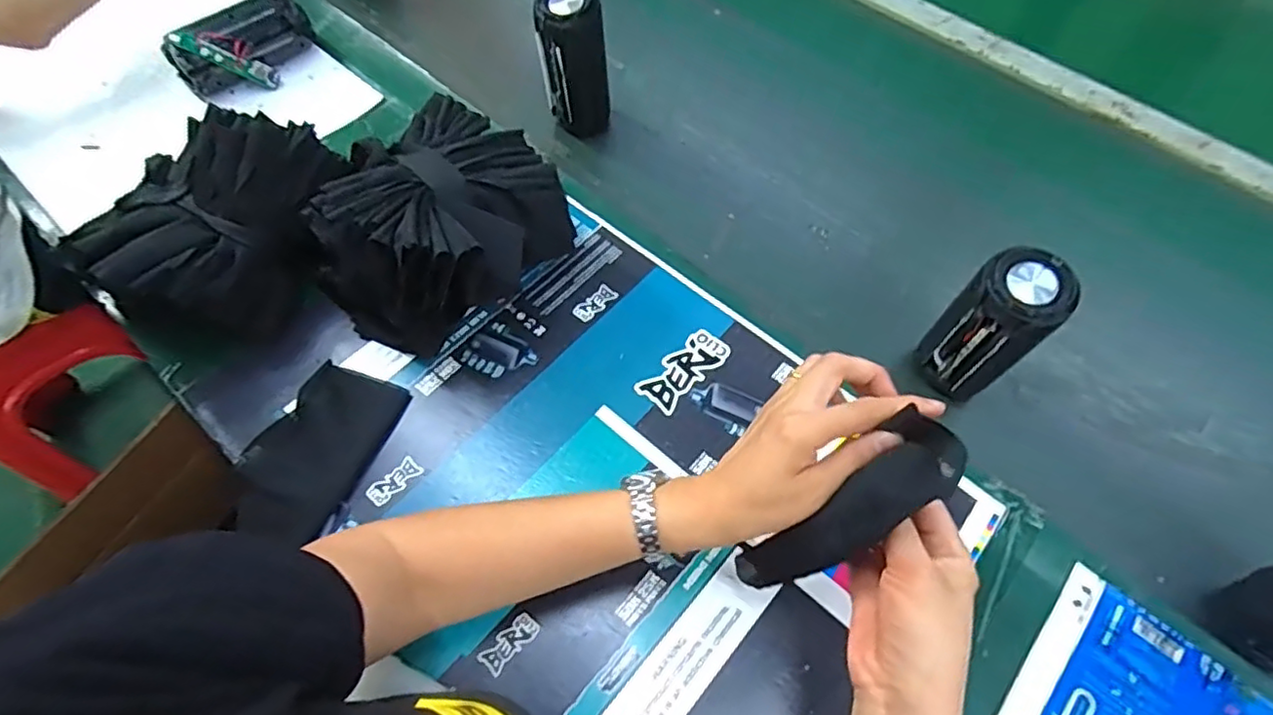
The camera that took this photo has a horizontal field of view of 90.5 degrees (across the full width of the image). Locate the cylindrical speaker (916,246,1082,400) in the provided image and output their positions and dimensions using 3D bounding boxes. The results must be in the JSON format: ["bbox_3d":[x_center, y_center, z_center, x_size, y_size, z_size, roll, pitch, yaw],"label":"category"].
[{"bbox_3d":[0.266,-0.020,0.487,0.051,0.142,0.064,-31,66,-16],"label":"cylindrical speaker"}]

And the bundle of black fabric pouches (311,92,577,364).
[{"bbox_3d":[-0.170,-0.111,0.545,0.183,0.132,0.191,0,62,0],"label":"bundle of black fabric pouches"}]

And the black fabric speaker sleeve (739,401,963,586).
[{"bbox_3d":[0.124,0.096,0.383,0.025,0.165,0.047,-2,51,-49],"label":"black fabric speaker sleeve"}]

